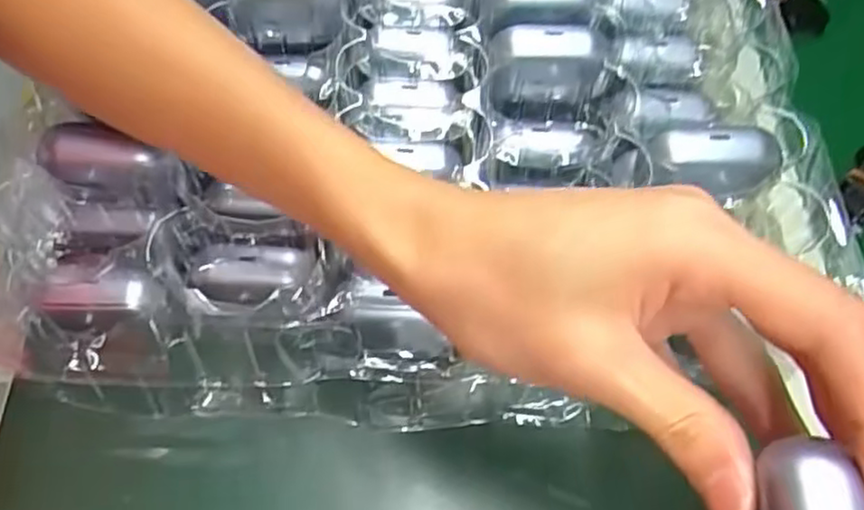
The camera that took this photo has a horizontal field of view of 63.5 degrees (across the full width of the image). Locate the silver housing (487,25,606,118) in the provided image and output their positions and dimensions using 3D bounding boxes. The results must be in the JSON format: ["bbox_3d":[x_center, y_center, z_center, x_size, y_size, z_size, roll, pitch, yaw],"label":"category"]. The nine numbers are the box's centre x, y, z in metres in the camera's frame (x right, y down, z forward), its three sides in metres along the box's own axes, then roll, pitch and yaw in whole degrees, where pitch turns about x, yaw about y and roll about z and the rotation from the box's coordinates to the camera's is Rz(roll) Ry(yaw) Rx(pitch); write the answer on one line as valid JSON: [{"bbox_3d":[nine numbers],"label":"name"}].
[{"bbox_3d":[0.056,-0.091,0.344,0.054,0.035,0.025,7,60,4],"label":"silver housing"}]

